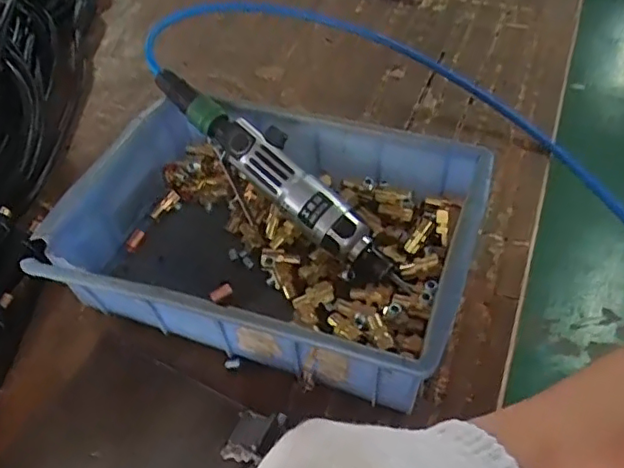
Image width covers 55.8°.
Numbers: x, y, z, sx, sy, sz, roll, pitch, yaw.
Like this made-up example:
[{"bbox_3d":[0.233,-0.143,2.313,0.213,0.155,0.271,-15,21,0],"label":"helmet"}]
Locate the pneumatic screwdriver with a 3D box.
[{"bbox_3d":[-0.030,-0.053,0.477,0.268,0.033,0.040,42,63,17],"label":"pneumatic screwdriver"}]

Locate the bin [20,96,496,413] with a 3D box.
[{"bbox_3d":[-0.030,-0.002,0.457,0.289,0.078,0.201,13,52,15],"label":"bin"}]

